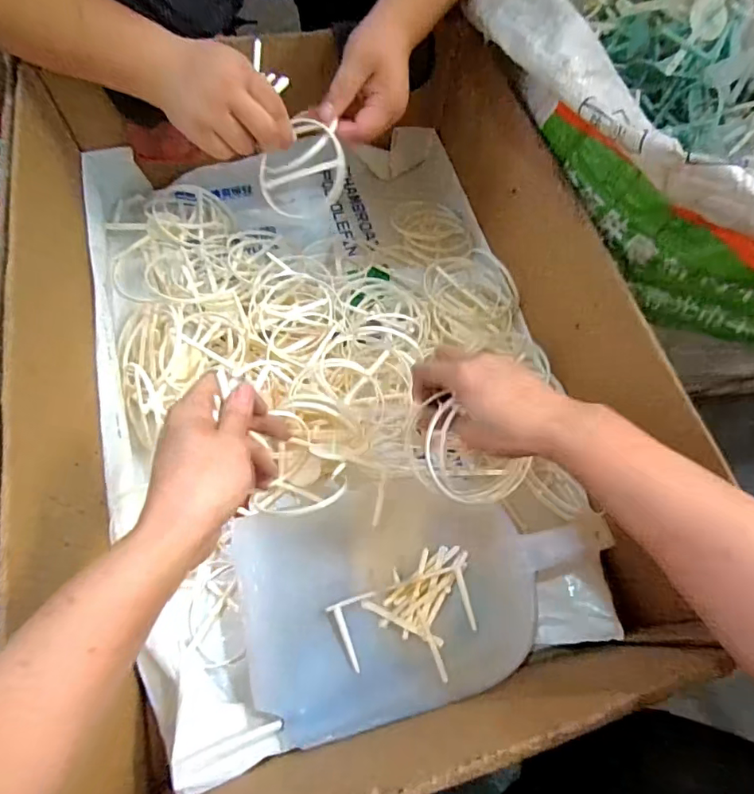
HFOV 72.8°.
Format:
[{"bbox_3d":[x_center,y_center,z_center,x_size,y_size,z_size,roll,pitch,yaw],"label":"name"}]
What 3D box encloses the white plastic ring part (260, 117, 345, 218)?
[{"bbox_3d":[-0.069,-0.220,0.495,0.100,0.026,0.091,35,99,33],"label":"white plastic ring part"}]

